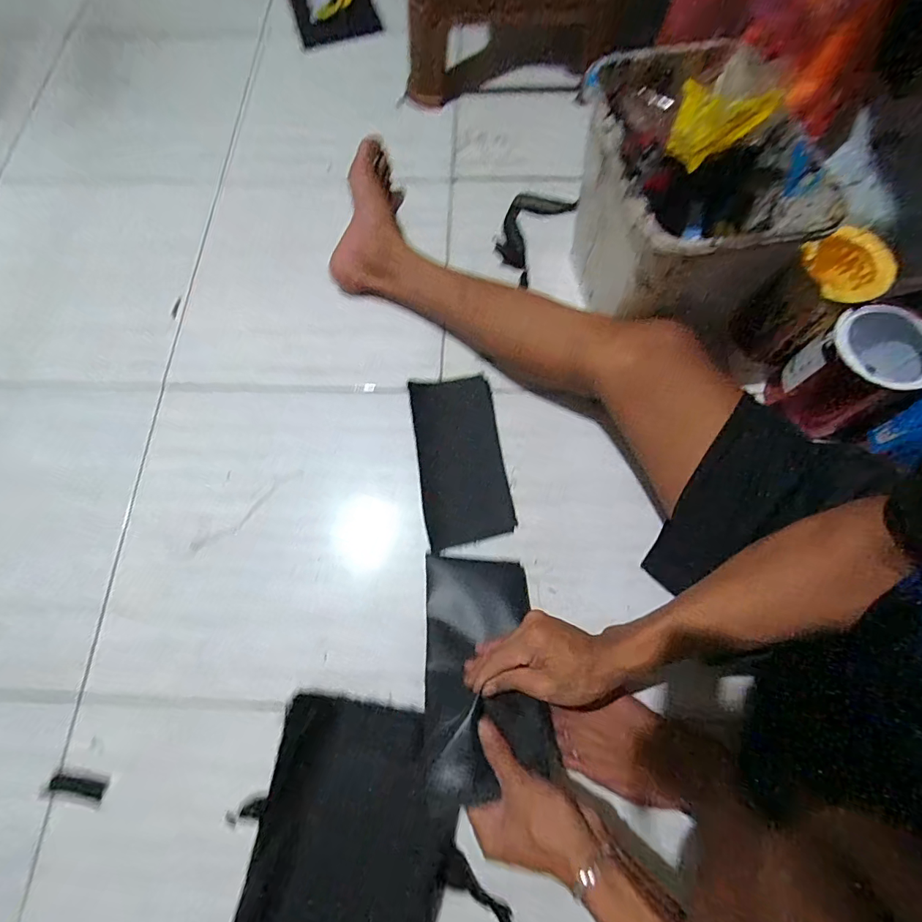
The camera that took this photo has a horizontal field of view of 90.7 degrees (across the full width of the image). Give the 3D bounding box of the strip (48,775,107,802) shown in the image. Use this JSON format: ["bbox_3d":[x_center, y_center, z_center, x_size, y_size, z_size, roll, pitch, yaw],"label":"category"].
[{"bbox_3d":[-0.426,0.363,0.506,0.059,0.004,0.016,12,72,4],"label":"strip"}]

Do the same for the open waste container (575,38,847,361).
[{"bbox_3d":[0.257,-0.296,0.555,0.205,0.272,0.277,-10,72,-3],"label":"open waste container"}]

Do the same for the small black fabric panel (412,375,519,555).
[{"bbox_3d":[-0.001,-0.006,0.616,0.112,0.010,0.233,-9,72,-3],"label":"small black fabric panel"}]

